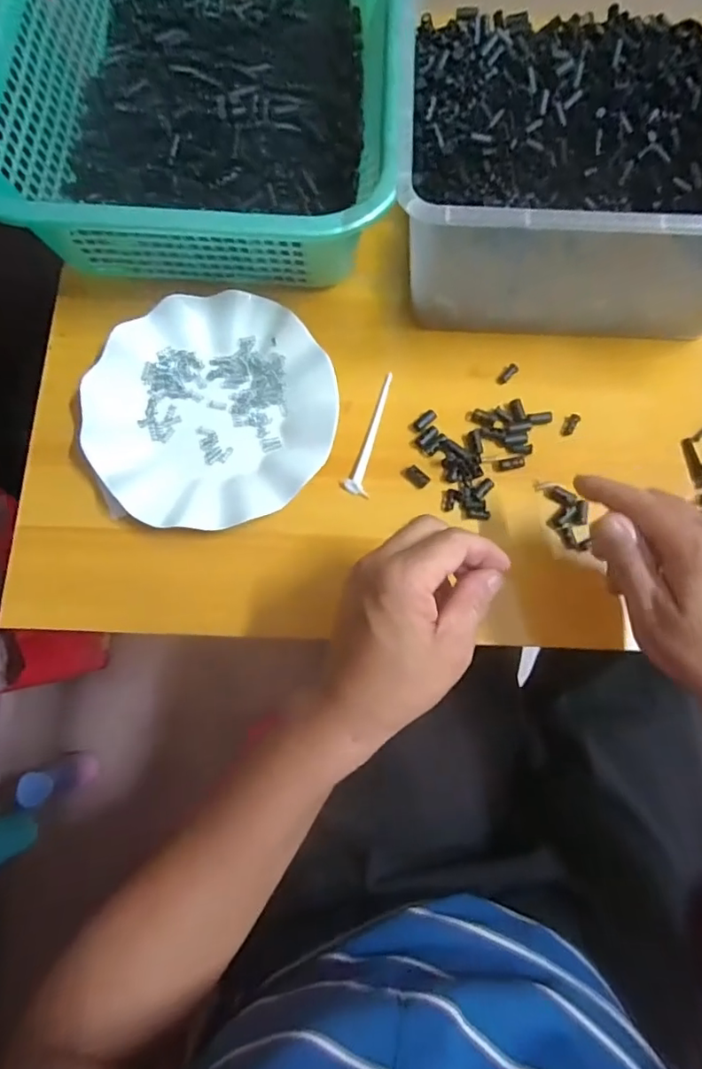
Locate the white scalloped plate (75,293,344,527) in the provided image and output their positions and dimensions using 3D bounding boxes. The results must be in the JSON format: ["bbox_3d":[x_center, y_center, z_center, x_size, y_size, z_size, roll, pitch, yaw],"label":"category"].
[{"bbox_3d":[-0.104,-0.093,0.416,0.177,0.025,0.177,0,77,-1],"label":"white scalloped plate"}]

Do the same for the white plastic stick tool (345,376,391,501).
[{"bbox_3d":[0.016,-0.079,0.424,0.017,0.005,0.102,14,77,2],"label":"white plastic stick tool"}]

